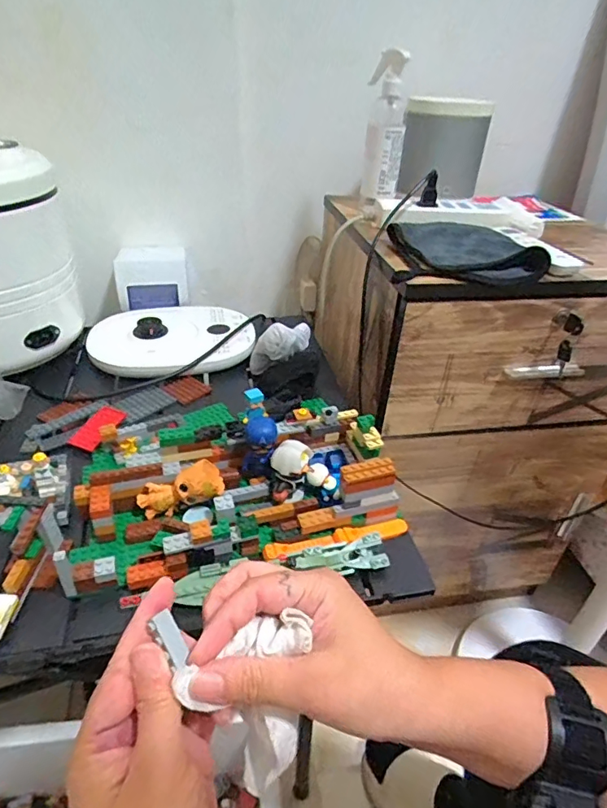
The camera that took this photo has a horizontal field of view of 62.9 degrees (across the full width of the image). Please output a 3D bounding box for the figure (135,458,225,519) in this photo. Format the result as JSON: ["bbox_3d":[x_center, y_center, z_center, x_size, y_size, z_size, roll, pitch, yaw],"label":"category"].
[{"bbox_3d":[-0.117,0.081,0.466,0.076,0.038,0.035,-21,36,5],"label":"figure"}]

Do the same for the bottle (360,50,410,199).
[{"bbox_3d":[0.122,-0.402,0.725,0.059,0.176,0.059,6,35,4],"label":"bottle"}]

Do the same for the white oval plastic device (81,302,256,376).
[{"bbox_3d":[-0.194,-0.101,0.741,0.234,0.036,0.191,-8,37,-15],"label":"white oval plastic device"}]

